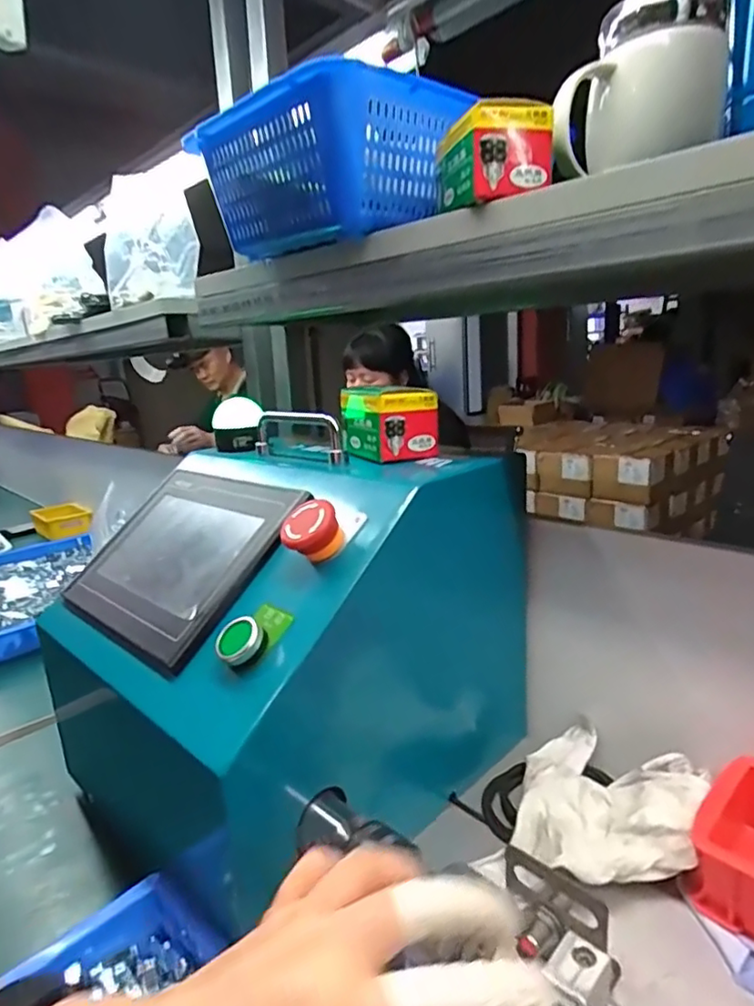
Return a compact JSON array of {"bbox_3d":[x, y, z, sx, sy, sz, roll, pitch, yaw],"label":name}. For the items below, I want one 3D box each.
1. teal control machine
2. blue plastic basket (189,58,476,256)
[{"bbox_3d":[-0.065,0.112,0.500,0.302,0.282,0.297,11,21,44],"label":"teal control machine"},{"bbox_3d":[-0.048,-0.256,0.473,0.126,0.090,0.203,-16,19,-39],"label":"blue plastic basket"}]

